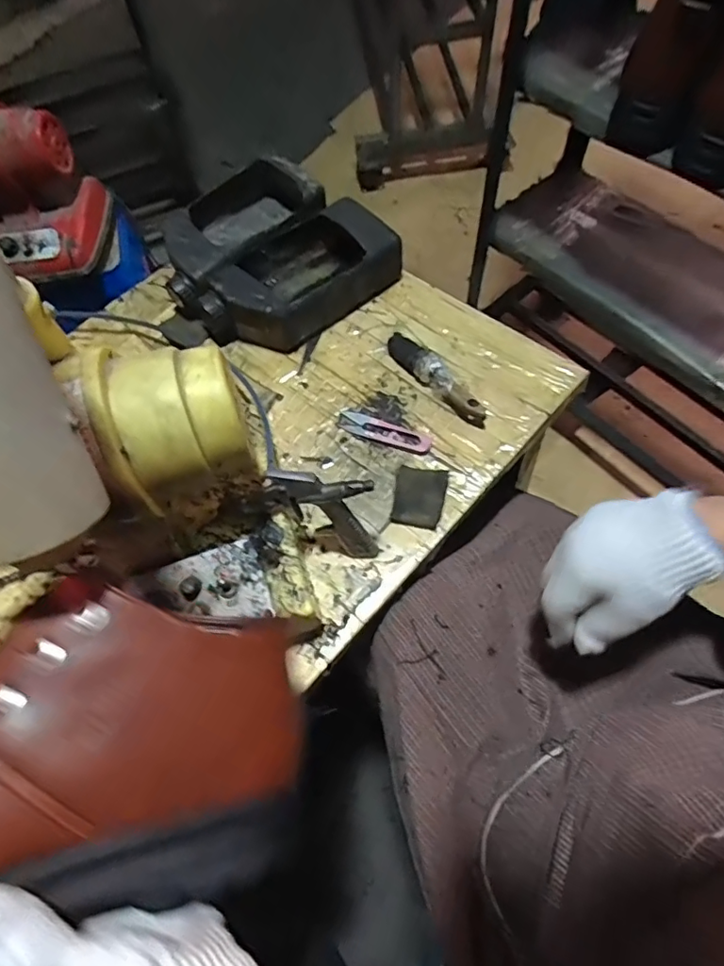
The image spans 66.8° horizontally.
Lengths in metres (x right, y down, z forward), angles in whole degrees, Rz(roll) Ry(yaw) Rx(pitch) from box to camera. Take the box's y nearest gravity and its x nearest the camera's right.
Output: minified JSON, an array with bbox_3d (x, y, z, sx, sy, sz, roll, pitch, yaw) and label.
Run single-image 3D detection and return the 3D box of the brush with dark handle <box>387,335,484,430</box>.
[{"bbox_3d":[0.074,-0.113,0.575,0.029,0.027,0.149,-32,66,-12],"label":"brush with dark handle"}]

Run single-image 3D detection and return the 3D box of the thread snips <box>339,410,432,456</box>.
[{"bbox_3d":[0.023,-0.051,0.558,0.098,0.005,0.025,20,67,13],"label":"thread snips"}]

